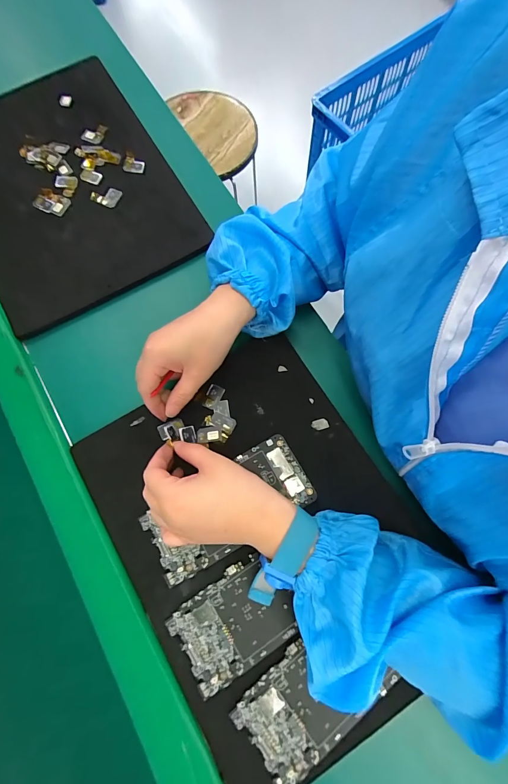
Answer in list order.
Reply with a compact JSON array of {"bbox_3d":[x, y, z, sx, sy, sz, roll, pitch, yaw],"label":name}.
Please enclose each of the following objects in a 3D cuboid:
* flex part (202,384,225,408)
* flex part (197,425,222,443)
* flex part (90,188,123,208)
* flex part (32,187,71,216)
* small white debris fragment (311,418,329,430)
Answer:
[{"bbox_3d":[-0.043,0.004,0.347,0.016,0.004,0.025,28,76,6],"label":"flex part"},{"bbox_3d":[-0.045,0.042,0.335,0.025,0.004,0.016,-6,75,-3],"label":"flex part"},{"bbox_3d":[-0.187,-0.246,0.419,0.039,0.004,0.024,16,86,8],"label":"flex part"},{"bbox_3d":[-0.250,-0.235,0.412,0.041,0.004,0.029,28,76,6],"label":"flex part"},{"bbox_3d":[0.068,0.033,0.343,0.017,0.004,0.011,-17,79,-6],"label":"small white debris fragment"}]

